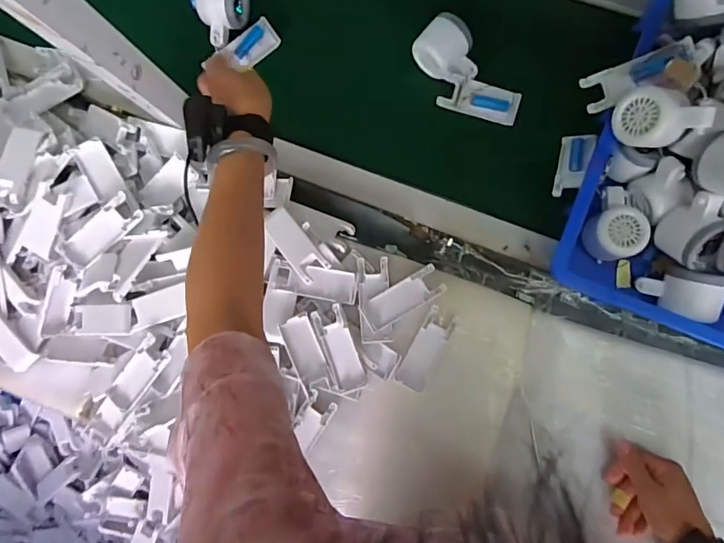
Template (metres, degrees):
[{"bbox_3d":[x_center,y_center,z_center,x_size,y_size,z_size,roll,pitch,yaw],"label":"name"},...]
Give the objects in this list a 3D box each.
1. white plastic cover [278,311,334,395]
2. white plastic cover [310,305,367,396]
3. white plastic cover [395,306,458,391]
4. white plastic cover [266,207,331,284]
[{"bbox_3d":[-0.068,0.099,0.539,0.040,0.011,0.091,-20,97,-11],"label":"white plastic cover"},{"bbox_3d":[-0.029,0.095,0.542,0.044,0.011,0.101,-20,86,3],"label":"white plastic cover"},{"bbox_3d":[0.079,0.095,0.540,0.037,0.008,0.100,27,89,5],"label":"white plastic cover"},{"bbox_3d":[-0.082,-0.032,0.540,0.040,0.010,0.094,-40,78,3],"label":"white plastic cover"}]

